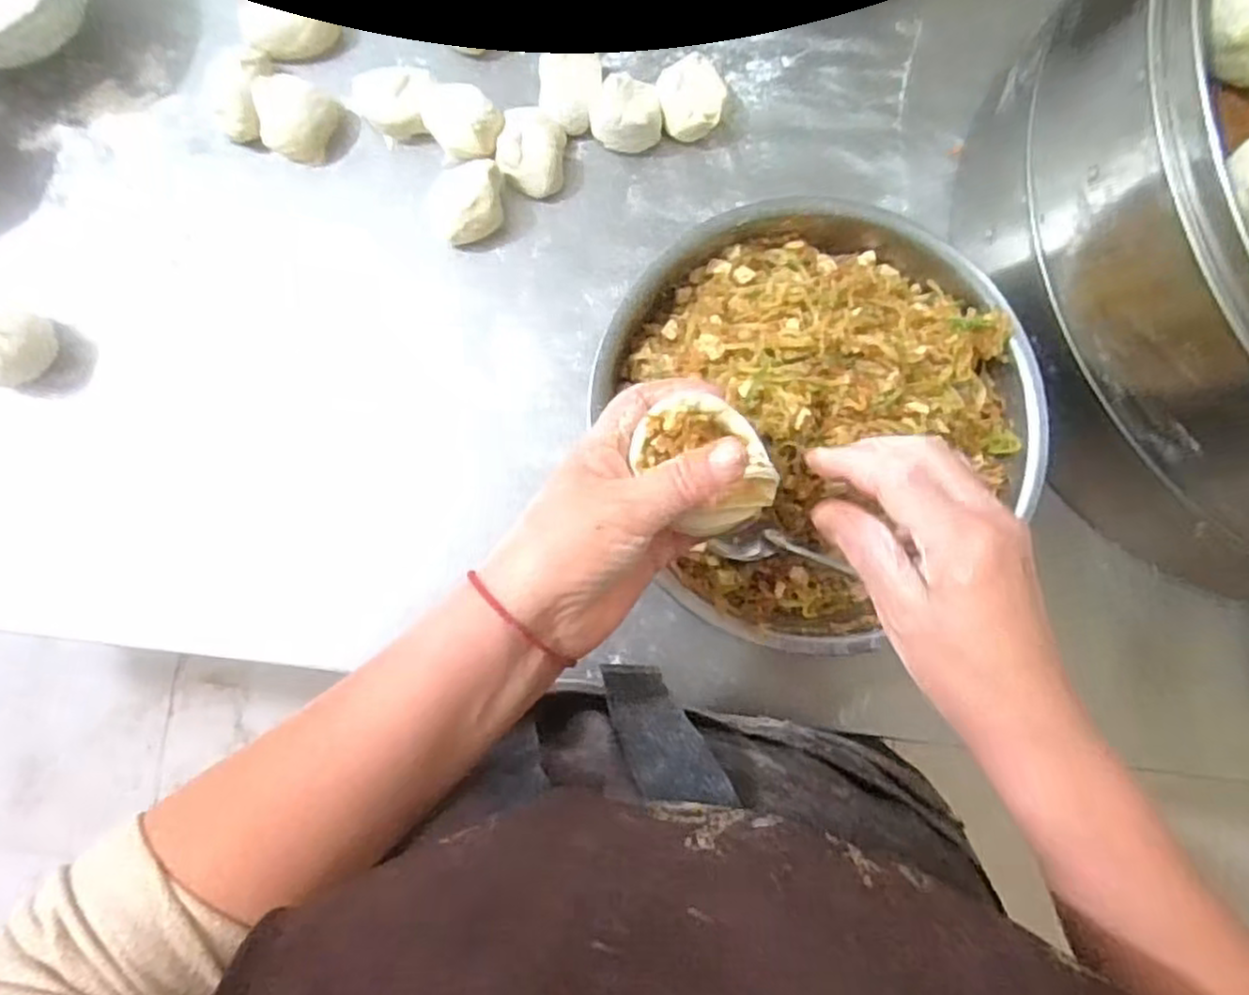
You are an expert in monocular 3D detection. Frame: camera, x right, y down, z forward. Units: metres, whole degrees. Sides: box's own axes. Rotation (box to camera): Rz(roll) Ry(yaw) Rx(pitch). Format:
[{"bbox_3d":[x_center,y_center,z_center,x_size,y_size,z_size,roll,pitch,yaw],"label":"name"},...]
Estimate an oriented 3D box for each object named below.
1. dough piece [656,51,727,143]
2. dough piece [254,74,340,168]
[{"bbox_3d":[0.045,-0.277,0.519,0.044,0.025,0.050,-16,85,-4],"label":"dough piece"},{"bbox_3d":[-0.221,-0.254,0.499,0.048,0.025,0.046,0,84,-3],"label":"dough piece"}]

